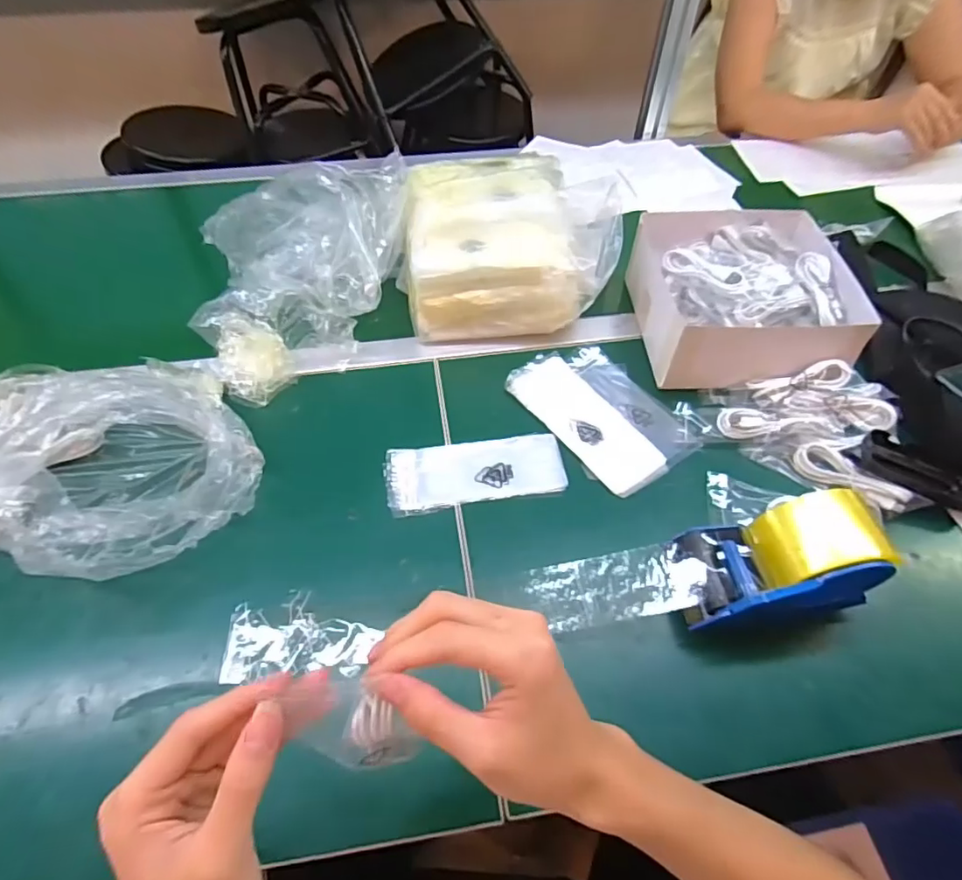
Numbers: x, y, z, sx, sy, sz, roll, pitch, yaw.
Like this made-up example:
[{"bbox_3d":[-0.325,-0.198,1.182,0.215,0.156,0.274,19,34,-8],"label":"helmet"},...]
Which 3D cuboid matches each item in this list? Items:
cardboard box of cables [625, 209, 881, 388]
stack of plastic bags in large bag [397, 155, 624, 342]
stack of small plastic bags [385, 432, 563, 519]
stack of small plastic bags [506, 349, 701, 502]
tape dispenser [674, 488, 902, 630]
[{"bbox_3d":[0.293,-0.165,0.638,0.211,0.087,0.223,0,53,-1],"label":"cardboard box of cables"},{"bbox_3d":[0.031,-0.245,0.674,0.236,0.133,0.218,-2,53,-2],"label":"stack of plastic bags in large bag"},{"bbox_3d":[-0.005,0.030,0.548,0.173,0.006,0.072,-8,54,-6],"label":"stack of small plastic bags"},{"bbox_3d":[0.128,-0.034,0.591,0.123,0.010,0.185,-29,58,-20],"label":"stack of small plastic bags"},{"bbox_3d":[0.236,0.099,0.439,0.149,0.098,0.082,-5,53,-4],"label":"tape dispenser"}]

